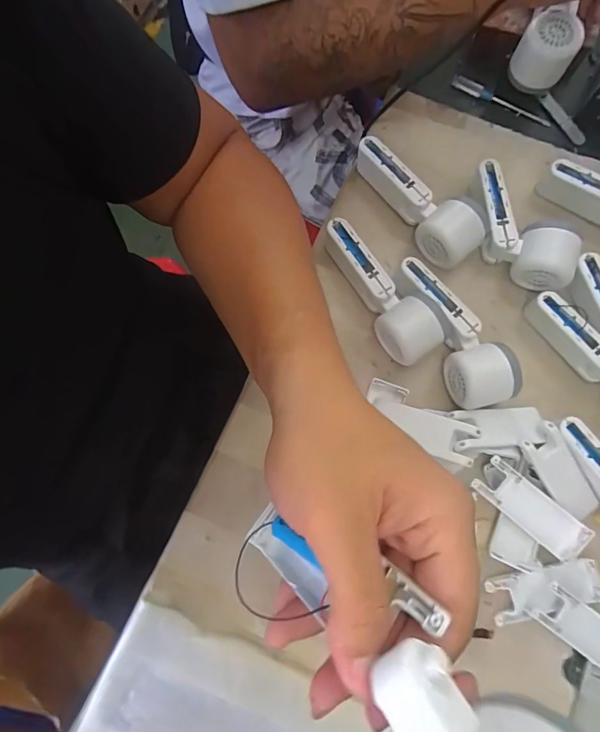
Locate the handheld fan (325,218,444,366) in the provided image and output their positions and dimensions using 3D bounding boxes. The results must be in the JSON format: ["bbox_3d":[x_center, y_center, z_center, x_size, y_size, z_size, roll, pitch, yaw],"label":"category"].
[{"bbox_3d":[0.081,-0.082,0.428,0.061,0.051,0.171,-29,80,-4],"label":"handheld fan"}]

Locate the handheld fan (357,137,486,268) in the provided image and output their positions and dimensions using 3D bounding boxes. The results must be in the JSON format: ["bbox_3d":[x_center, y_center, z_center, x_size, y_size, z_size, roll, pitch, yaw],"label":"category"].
[{"bbox_3d":[0.128,-0.184,0.451,0.052,0.050,0.168,-32,81,-5],"label":"handheld fan"}]

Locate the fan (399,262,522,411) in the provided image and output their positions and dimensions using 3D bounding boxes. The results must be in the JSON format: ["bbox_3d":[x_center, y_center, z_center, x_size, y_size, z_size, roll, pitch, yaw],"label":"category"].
[{"bbox_3d":[0.156,-0.036,0.422,0.063,0.047,0.167,-26,80,-4],"label":"fan"}]

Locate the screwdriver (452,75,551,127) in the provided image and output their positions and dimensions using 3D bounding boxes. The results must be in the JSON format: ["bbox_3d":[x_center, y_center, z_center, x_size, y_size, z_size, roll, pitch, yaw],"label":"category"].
[{"bbox_3d":[0.242,-0.319,0.501,0.125,0.013,0.010,26,81,5],"label":"screwdriver"}]

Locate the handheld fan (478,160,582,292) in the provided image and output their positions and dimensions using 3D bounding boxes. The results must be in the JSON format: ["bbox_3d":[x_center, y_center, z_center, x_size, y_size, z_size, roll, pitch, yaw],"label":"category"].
[{"bbox_3d":[0.225,-0.142,0.438,0.063,0.049,0.152,-35,81,-6],"label":"handheld fan"}]

